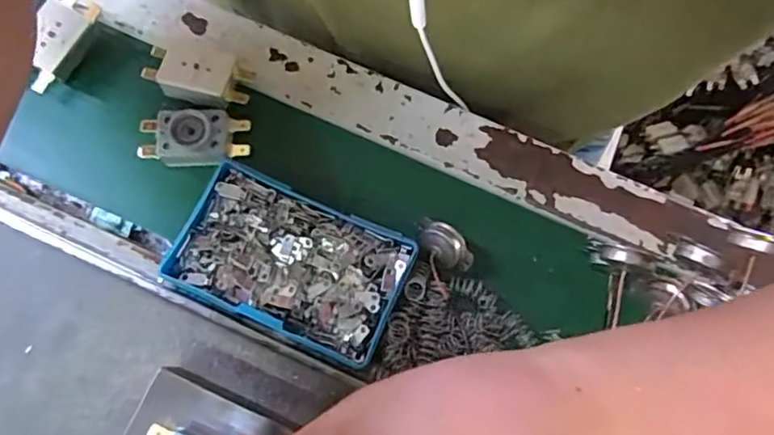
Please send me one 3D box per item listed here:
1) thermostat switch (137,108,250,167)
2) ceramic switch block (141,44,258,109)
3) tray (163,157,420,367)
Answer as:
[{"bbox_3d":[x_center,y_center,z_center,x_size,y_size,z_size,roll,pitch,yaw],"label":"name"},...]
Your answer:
[{"bbox_3d":[-0.109,-0.042,0.340,0.058,0.028,0.029,-2,75,-2],"label":"thermostat switch"},{"bbox_3d":[-0.107,-0.079,0.341,0.056,0.020,0.027,7,75,1],"label":"ceramic switch block"},{"bbox_3d":[-0.050,0.026,0.322,0.113,0.034,0.070,24,76,5],"label":"tray"}]

